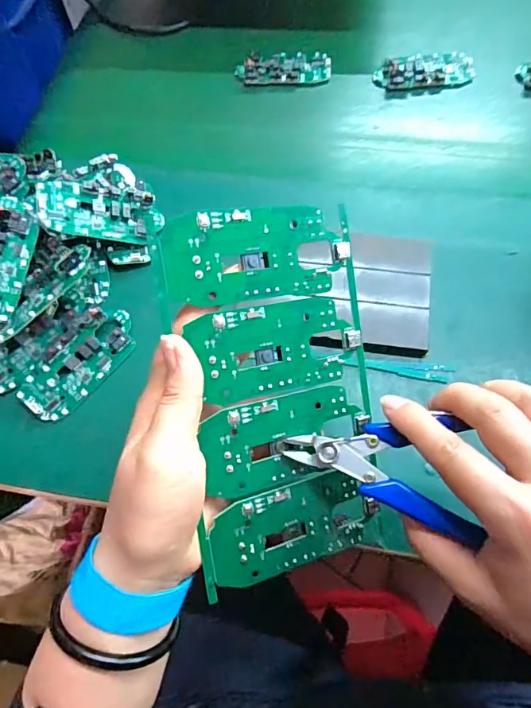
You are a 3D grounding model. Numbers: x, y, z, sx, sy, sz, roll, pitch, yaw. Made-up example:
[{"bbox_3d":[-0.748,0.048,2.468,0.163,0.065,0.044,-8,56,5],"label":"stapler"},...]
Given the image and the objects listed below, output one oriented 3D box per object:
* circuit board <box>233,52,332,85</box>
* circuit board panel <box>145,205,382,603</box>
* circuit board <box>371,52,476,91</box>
[{"bbox_3d":[0.019,-0.302,0.488,0.097,0.016,0.043,-1,68,2],"label":"circuit board"},{"bbox_3d":[0.008,0.020,0.242,0.107,0.004,0.186,-12,97,-23],"label":"circuit board panel"},{"bbox_3d":[0.162,-0.290,0.474,0.098,0.013,0.040,-6,68,0],"label":"circuit board"}]

